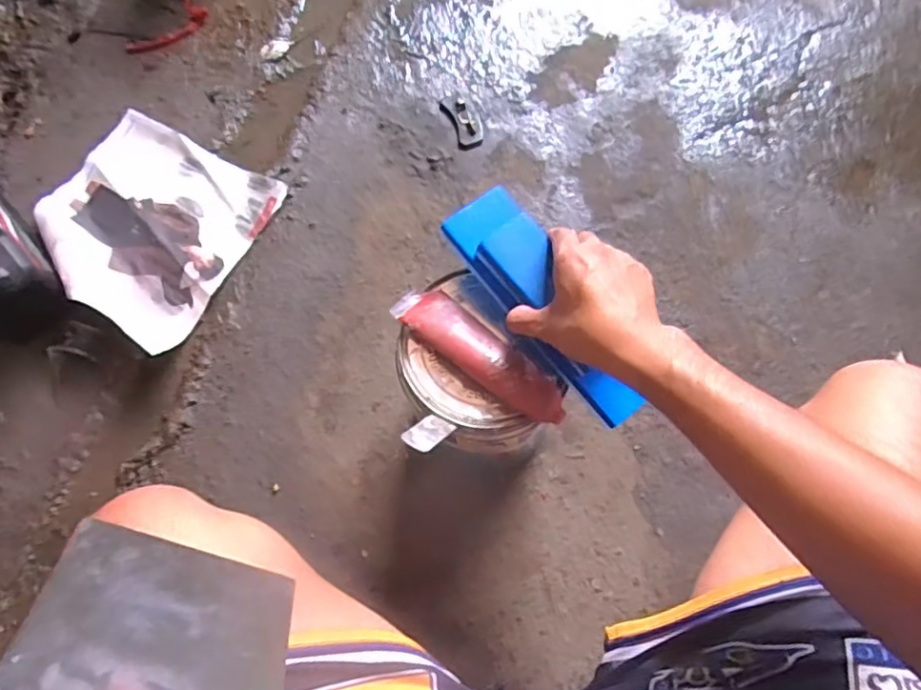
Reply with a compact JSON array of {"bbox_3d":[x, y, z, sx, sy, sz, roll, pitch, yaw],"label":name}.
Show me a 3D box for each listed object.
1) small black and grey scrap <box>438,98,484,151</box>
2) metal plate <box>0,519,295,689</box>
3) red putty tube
[{"bbox_3d":[0.006,-0.323,0.860,0.045,0.008,0.082,-22,74,-8],"label":"small black and grey scrap"},{"bbox_3d":[-0.148,0.149,0.292,0.134,0.004,0.095,16,83,0],"label":"metal plate"},{"bbox_3d":[0.017,0.003,0.509,0.172,0.027,0.046,37,75,10],"label":"red putty tube"}]

